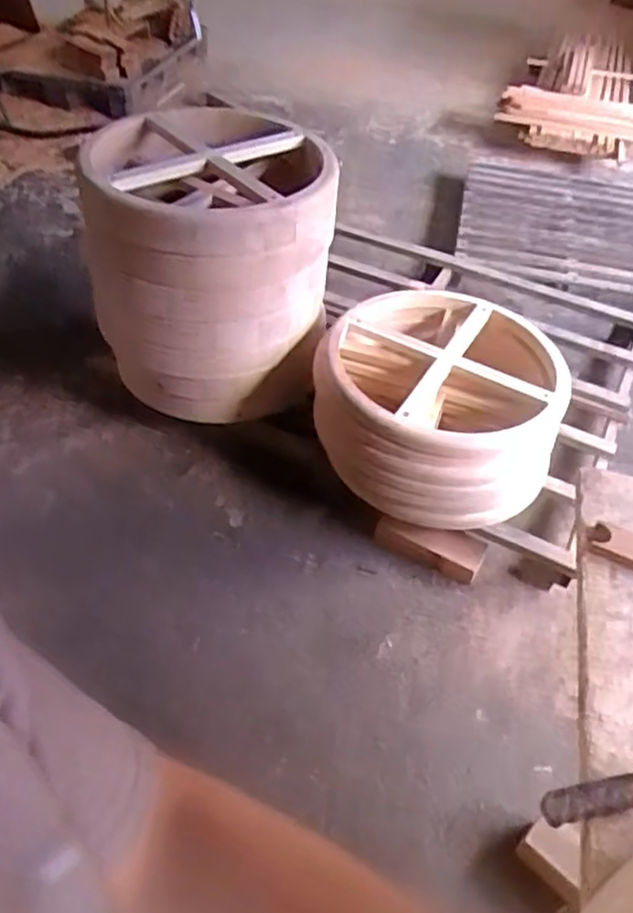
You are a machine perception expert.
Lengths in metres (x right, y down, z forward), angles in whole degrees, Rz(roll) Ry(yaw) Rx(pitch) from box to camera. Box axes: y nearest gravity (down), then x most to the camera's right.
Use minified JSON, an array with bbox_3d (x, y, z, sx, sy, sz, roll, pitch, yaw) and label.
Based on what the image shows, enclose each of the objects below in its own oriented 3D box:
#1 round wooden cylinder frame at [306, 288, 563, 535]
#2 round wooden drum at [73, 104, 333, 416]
[{"bbox_3d":[0.317,-0.140,1.821,0.583,0.326,0.591,3,47,-3],"label":"round wooden cylinder frame"},{"bbox_3d":[-0.247,-0.445,1.742,0.537,0.624,0.493,2,47,-4],"label":"round wooden drum"}]

